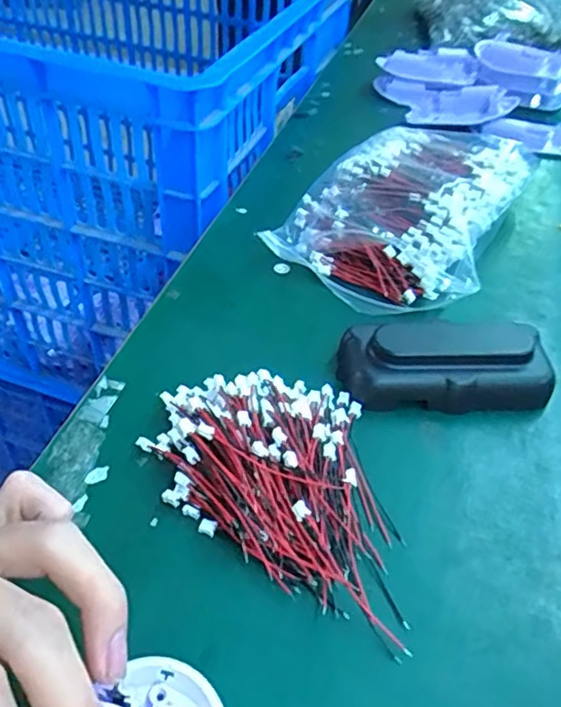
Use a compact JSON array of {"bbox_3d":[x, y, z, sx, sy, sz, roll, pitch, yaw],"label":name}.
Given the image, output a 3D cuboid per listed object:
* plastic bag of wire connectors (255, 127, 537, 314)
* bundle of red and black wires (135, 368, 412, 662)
[{"bbox_3d":[0.095,-0.102,0.418,0.134,0.045,0.190,30,49,24],"label":"plastic bag of wire connectors"},{"bbox_3d":[0.008,0.051,0.274,0.139,0.014,0.095,29,49,23],"label":"bundle of red and black wires"}]

